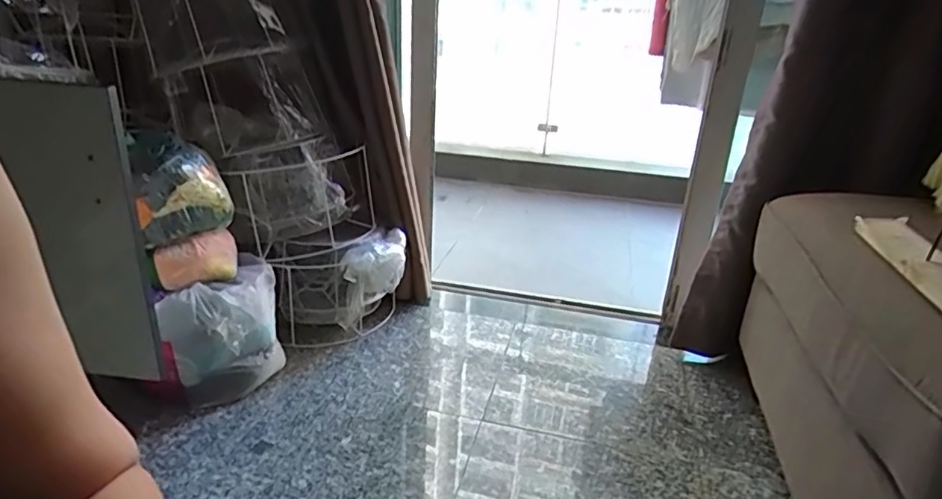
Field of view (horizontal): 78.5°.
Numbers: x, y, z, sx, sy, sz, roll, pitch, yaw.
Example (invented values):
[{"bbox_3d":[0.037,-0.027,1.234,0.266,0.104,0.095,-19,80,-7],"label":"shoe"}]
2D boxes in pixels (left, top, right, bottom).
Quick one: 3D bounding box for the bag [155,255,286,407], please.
[{"bbox_3d":[-0.456,0.166,1.098,0.130,0.224,0.231,14,25,24],"label":"bag"}]

